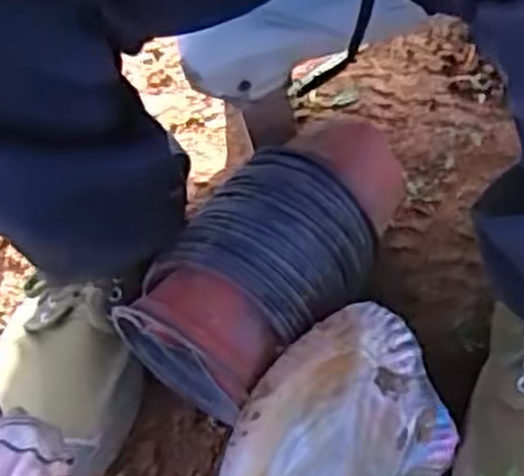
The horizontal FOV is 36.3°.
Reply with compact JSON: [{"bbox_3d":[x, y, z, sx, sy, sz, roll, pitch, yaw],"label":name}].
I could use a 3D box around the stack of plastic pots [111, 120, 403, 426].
[{"bbox_3d":[0.014,0.010,0.450,0.092,0.077,0.182,35,66,29],"label":"stack of plastic pots"}]

